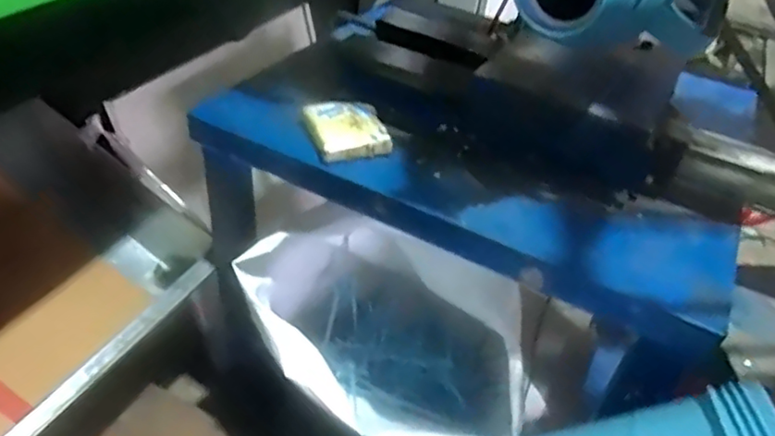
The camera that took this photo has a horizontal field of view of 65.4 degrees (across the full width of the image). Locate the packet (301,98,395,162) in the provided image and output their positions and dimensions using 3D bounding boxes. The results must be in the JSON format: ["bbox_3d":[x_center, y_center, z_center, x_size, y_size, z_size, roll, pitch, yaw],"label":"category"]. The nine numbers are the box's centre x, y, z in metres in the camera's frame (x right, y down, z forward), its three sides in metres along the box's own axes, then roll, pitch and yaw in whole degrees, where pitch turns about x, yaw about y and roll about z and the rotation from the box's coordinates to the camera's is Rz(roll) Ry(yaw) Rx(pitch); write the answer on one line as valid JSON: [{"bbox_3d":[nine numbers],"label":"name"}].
[{"bbox_3d":[-0.052,-0.108,0.734,0.088,0.029,0.088,-12,43,-22],"label":"packet"}]

